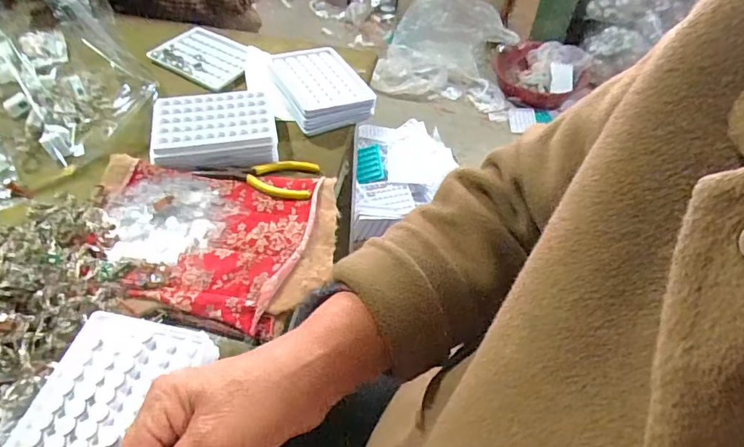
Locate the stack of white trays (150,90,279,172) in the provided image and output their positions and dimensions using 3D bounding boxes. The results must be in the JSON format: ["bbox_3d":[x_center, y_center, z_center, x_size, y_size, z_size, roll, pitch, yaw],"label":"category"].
[{"bbox_3d":[-0.170,-0.103,0.517,0.124,0.028,0.093,-10,51,-14],"label":"stack of white trays"}]

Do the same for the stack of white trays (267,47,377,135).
[{"bbox_3d":[-0.065,-0.167,0.584,0.103,0.031,0.122,-19,54,-20],"label":"stack of white trays"}]

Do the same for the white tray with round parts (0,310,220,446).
[{"bbox_3d":[-0.184,0.123,0.324,0.105,0.013,0.130,15,50,1],"label":"white tray with round parts"}]

